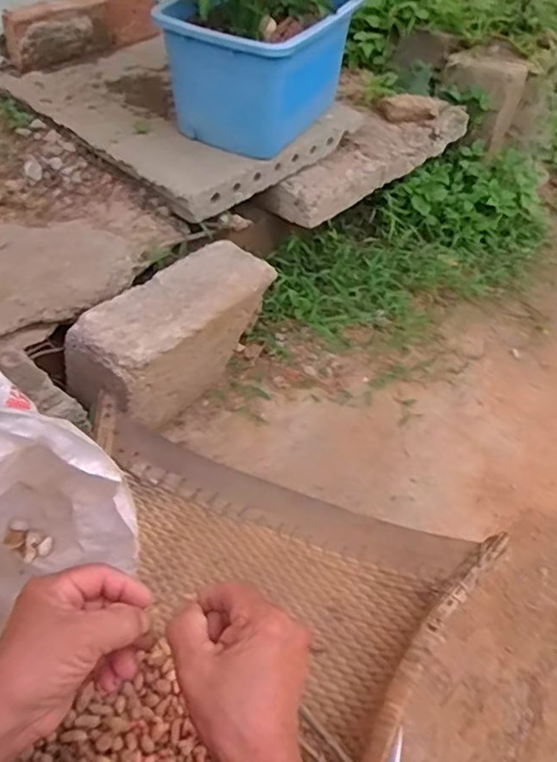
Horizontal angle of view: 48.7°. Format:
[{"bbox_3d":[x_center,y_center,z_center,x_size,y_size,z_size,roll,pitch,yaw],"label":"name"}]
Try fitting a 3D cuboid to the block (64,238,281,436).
[{"bbox_3d":[-0.173,-0.070,1.045,0.132,0.211,0.375,31,51,19],"label":"block"}]

